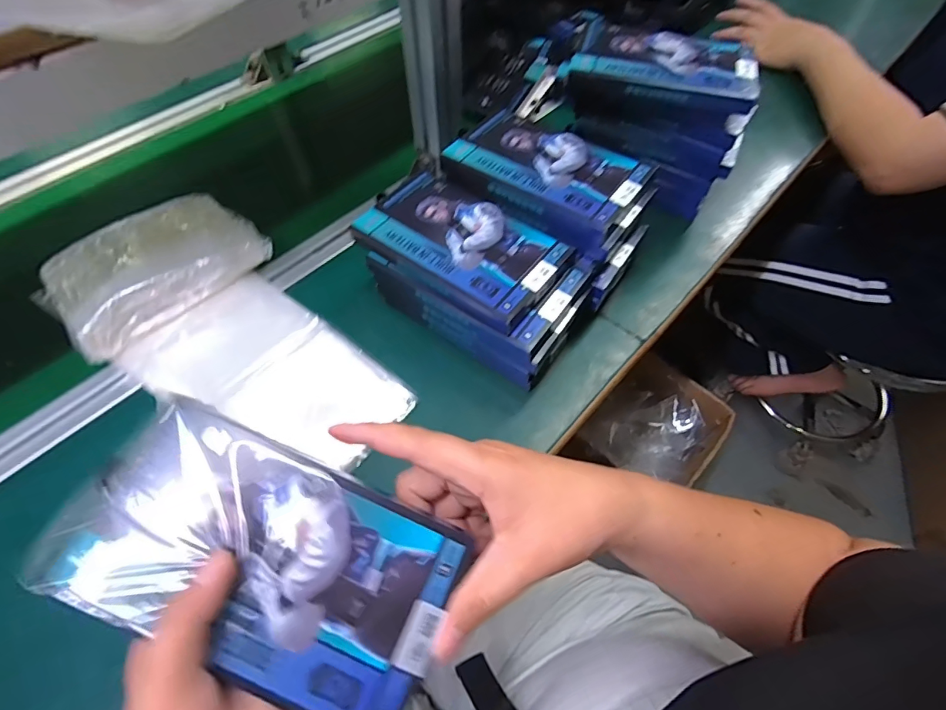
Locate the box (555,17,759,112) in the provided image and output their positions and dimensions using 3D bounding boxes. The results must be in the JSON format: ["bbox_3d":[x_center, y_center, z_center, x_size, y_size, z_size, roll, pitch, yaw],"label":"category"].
[{"bbox_3d":[0.174,-0.269,0.434,0.172,0.031,0.096,15,59,11],"label":"box"}]

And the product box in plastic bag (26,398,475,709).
[{"bbox_3d":[-0.100,0.092,0.217,0.180,0.024,0.093,26,73,1],"label":"product box in plastic bag"}]

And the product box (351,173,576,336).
[{"bbox_3d":[-0.008,-0.092,0.377,0.162,0.019,0.098,31,63,19],"label":"product box"}]

